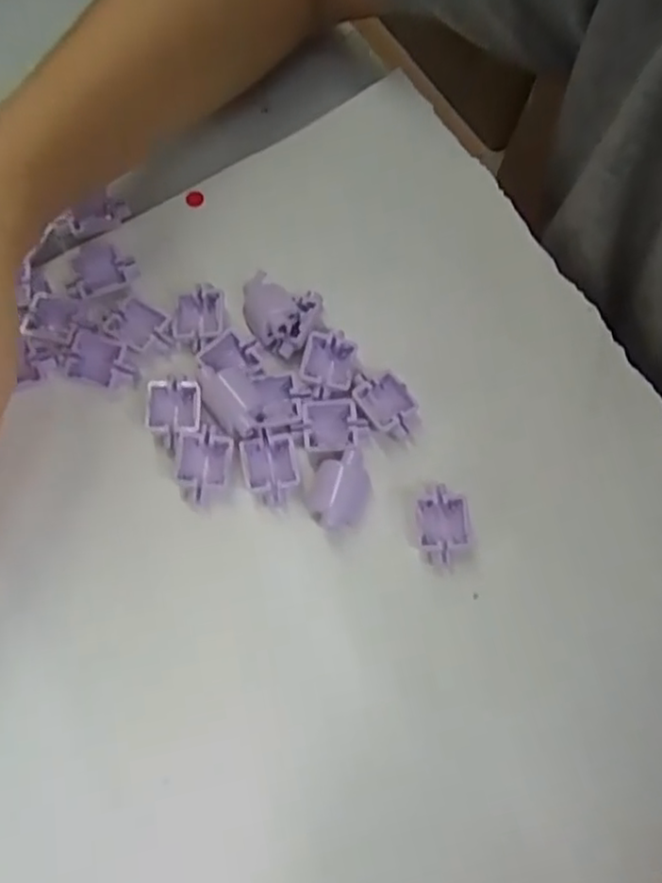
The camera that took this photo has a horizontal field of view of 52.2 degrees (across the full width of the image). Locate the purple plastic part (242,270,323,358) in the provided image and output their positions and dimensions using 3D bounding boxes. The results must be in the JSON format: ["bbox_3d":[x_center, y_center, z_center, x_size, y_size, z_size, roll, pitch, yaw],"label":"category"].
[{"bbox_3d":[-0.022,-0.051,0.265,0.033,0.016,0.028,29,73,6],"label":"purple plastic part"}]

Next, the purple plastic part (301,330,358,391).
[{"bbox_3d":[0.000,-0.032,0.261,0.020,0.005,0.023,11,72,1],"label":"purple plastic part"}]

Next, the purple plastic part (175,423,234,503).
[{"bbox_3d":[-0.047,0.008,0.249,0.019,0.005,0.025,8,72,0],"label":"purple plastic part"}]

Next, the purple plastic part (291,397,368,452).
[{"bbox_3d":[-0.001,-0.006,0.256,0.026,0.007,0.020,-5,73,-4],"label":"purple plastic part"}]

